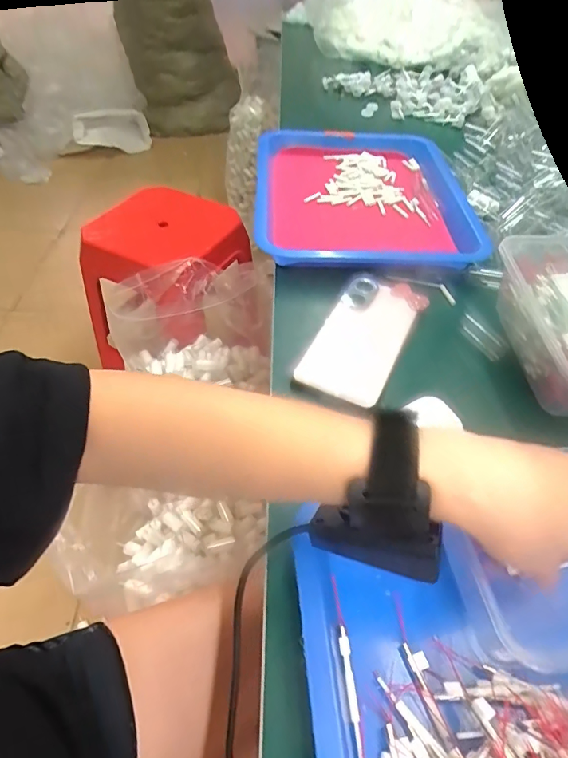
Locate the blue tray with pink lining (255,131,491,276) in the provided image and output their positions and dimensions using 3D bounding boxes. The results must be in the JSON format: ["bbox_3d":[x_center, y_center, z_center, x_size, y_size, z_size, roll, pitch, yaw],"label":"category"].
[{"bbox_3d":[0.103,-0.260,0.624,0.275,0.036,0.371,0,49,-2],"label":"blue tray with pink lining"}]

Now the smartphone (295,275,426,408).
[{"bbox_3d":[0.079,-0.043,0.447,0.077,0.013,0.168,30,57,5],"label":"smartphone"}]

